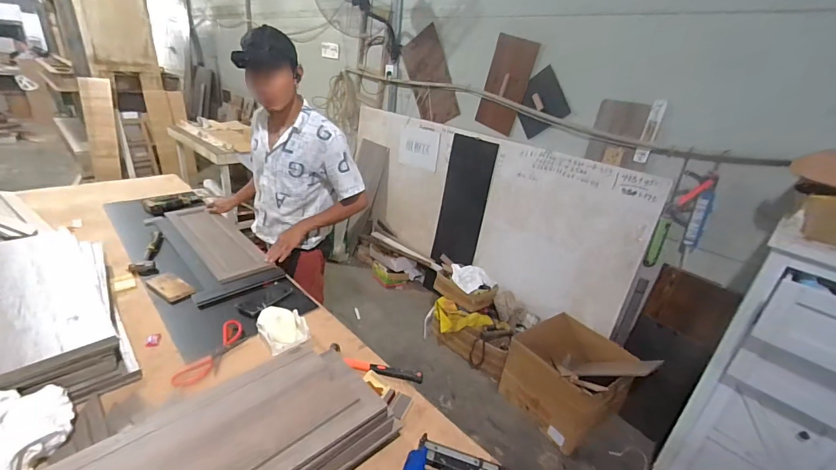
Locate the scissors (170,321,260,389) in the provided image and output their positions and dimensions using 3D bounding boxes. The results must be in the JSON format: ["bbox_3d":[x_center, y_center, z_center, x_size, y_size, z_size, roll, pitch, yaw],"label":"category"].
[{"bbox_3d":[-0.529,0.311,0.980,0.101,0.022,0.229,11,25,10],"label":"scissors"}]

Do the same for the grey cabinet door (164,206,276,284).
[{"bbox_3d":[-0.843,0.011,1.559,0.207,0.021,0.747,-18,34,-42],"label":"grey cabinet door"}]

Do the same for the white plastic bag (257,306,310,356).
[{"bbox_3d":[-0.386,0.249,1.055,0.122,0.048,0.168,-11,30,-33],"label":"white plastic bag"}]

